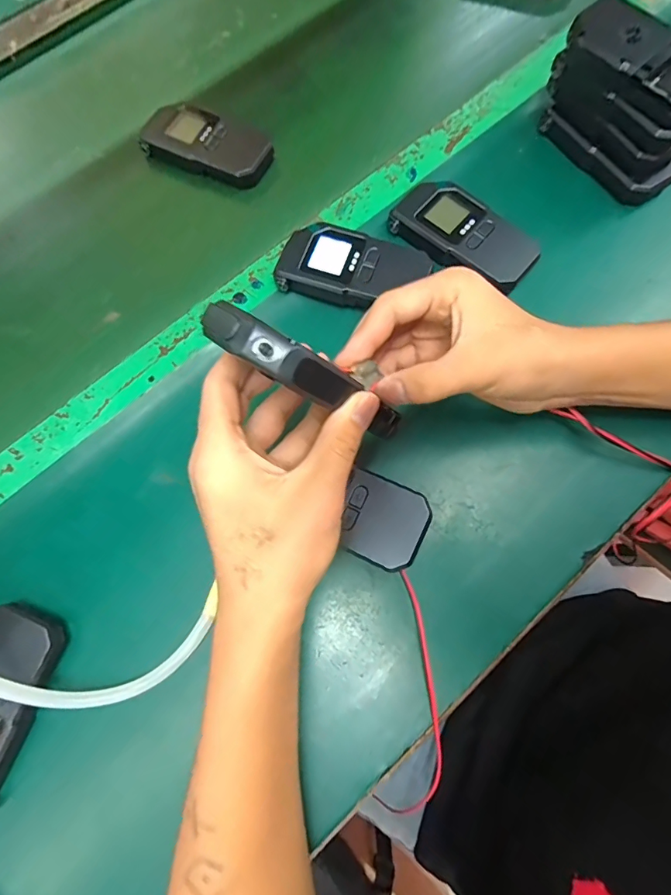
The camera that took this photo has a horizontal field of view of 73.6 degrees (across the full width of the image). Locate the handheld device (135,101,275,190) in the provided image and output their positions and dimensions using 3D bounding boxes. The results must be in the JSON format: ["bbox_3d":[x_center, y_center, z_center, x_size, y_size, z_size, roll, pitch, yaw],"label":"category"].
[{"bbox_3d":[-0.117,-0.279,0.416,0.114,0.027,0.055,22,77,6],"label":"handheld device"}]

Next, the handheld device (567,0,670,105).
[{"bbox_3d":[0.229,-0.293,0.331,0.112,0.018,0.056,43,80,10],"label":"handheld device"}]

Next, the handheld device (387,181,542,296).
[{"bbox_3d":[0.107,-0.175,0.373,0.117,0.022,0.058,36,79,9],"label":"handheld device"}]

